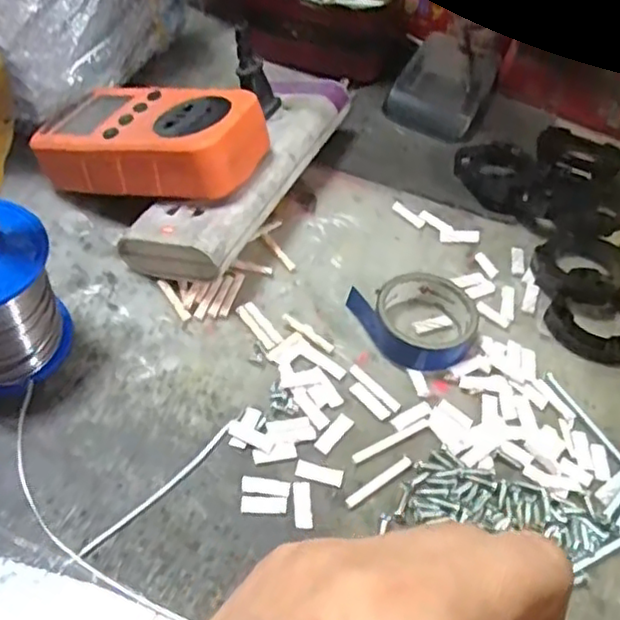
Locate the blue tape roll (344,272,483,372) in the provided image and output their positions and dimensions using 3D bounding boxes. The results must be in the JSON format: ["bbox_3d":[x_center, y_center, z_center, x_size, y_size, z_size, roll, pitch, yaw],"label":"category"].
[{"bbox_3d":[0.057,0.006,0.345,0.055,0.019,0.055,3,52,-4],"label":"blue tape roll"}]

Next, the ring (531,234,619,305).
[{"bbox_3d":[0.156,-0.024,0.378,0.051,0.017,0.051,3,52,-4],"label":"ring"}]

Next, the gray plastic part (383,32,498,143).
[{"bbox_3d":[0.098,-0.164,0.482,0.060,0.017,0.098,24,54,12],"label":"gray plastic part"}]

